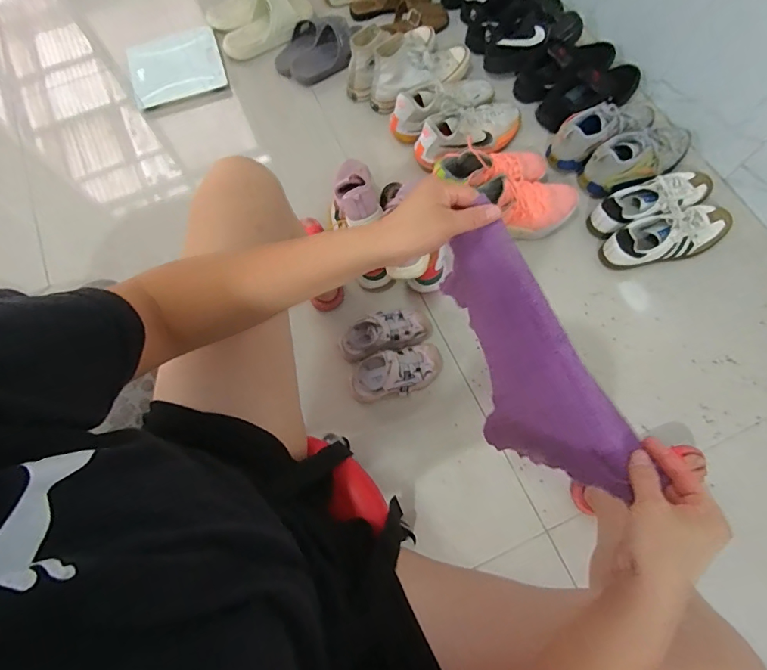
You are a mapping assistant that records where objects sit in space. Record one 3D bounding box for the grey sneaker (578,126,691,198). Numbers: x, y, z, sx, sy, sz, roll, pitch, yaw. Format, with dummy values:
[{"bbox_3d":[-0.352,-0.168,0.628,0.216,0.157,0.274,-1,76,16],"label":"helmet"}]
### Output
[{"bbox_3d":[0.632,-0.442,1.033,0.293,0.108,0.117,-27,72,-7],"label":"grey sneaker"}]

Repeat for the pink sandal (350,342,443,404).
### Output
[{"bbox_3d":[0.029,0.077,0.906,0.203,0.105,0.092,-19,71,-4],"label":"pink sandal"}]

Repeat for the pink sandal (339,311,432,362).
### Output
[{"bbox_3d":[0.005,-0.006,0.950,0.196,0.095,0.095,-22,71,-5],"label":"pink sandal"}]

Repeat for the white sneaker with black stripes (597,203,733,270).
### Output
[{"bbox_3d":[0.657,-0.229,0.978,0.301,0.089,0.106,-18,71,-3],"label":"white sneaker with black stripes"}]

